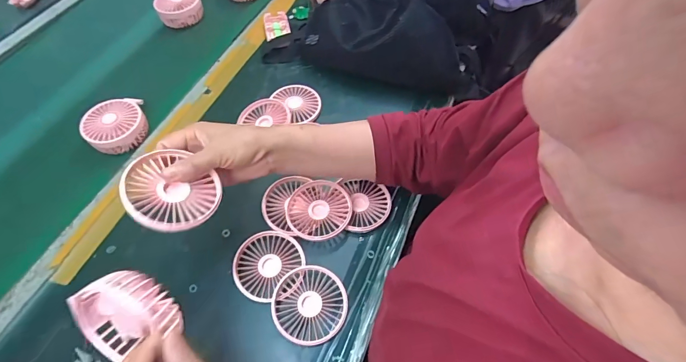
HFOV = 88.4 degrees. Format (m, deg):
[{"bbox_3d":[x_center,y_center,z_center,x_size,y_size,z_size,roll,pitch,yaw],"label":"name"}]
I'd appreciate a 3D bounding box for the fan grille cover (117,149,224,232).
[{"bbox_3d":[-0.171,0.008,0.349,0.082,0.014,0.089,4,53,-31],"label":"fan grille cover"}]

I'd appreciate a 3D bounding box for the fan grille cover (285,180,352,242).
[{"bbox_3d":[-0.034,0.042,0.488,0.087,0.020,0.089,-1,58,1],"label":"fan grille cover"}]

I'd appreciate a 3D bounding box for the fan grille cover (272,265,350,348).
[{"bbox_3d":[-0.040,0.149,0.427,0.087,0.020,0.085,-11,58,-5],"label":"fan grille cover"}]

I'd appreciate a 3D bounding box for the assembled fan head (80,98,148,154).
[{"bbox_3d":[-0.358,-0.090,0.559,0.086,0.040,0.083,-26,61,-14],"label":"assembled fan head"}]

